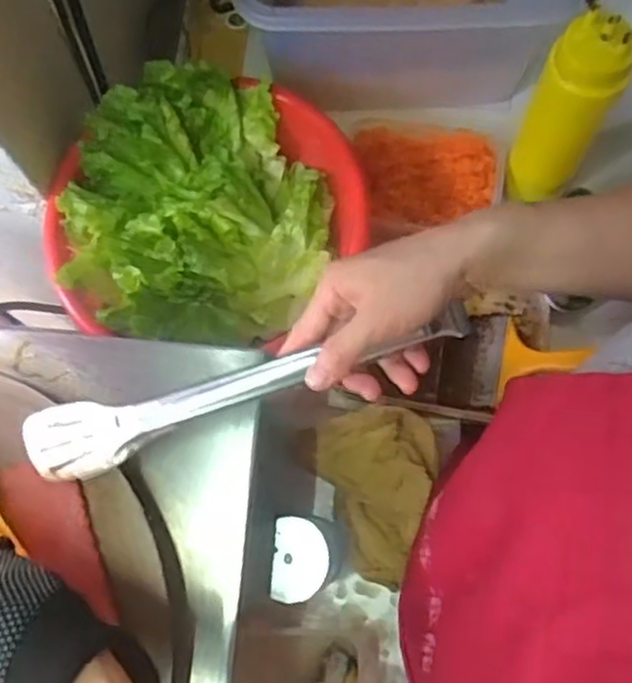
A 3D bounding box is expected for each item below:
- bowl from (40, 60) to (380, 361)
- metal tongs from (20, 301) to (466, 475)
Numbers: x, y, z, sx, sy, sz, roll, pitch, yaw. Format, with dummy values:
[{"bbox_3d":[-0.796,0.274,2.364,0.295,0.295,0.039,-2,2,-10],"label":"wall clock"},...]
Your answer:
[{"bbox_3d":[-0.105,-0.116,0.640,0.231,0.125,0.259,35,78,11],"label":"bowl"},{"bbox_3d":[-0.047,0.030,0.441,0.283,0.025,0.043,-17,73,7],"label":"metal tongs"}]

